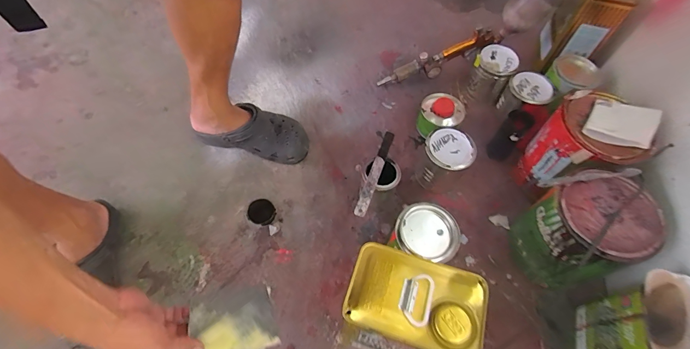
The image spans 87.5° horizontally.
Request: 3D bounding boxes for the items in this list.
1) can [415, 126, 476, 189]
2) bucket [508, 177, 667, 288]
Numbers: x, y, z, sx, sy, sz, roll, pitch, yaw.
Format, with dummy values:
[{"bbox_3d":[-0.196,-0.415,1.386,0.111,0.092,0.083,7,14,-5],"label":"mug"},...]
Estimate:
[{"bbox_3d":[0.210,-0.025,0.778,0.102,0.120,0.100,37,64,17],"label":"can"},{"bbox_3d":[0.415,0.107,0.661,0.151,0.200,0.154,2,59,-3],"label":"bucket"}]

